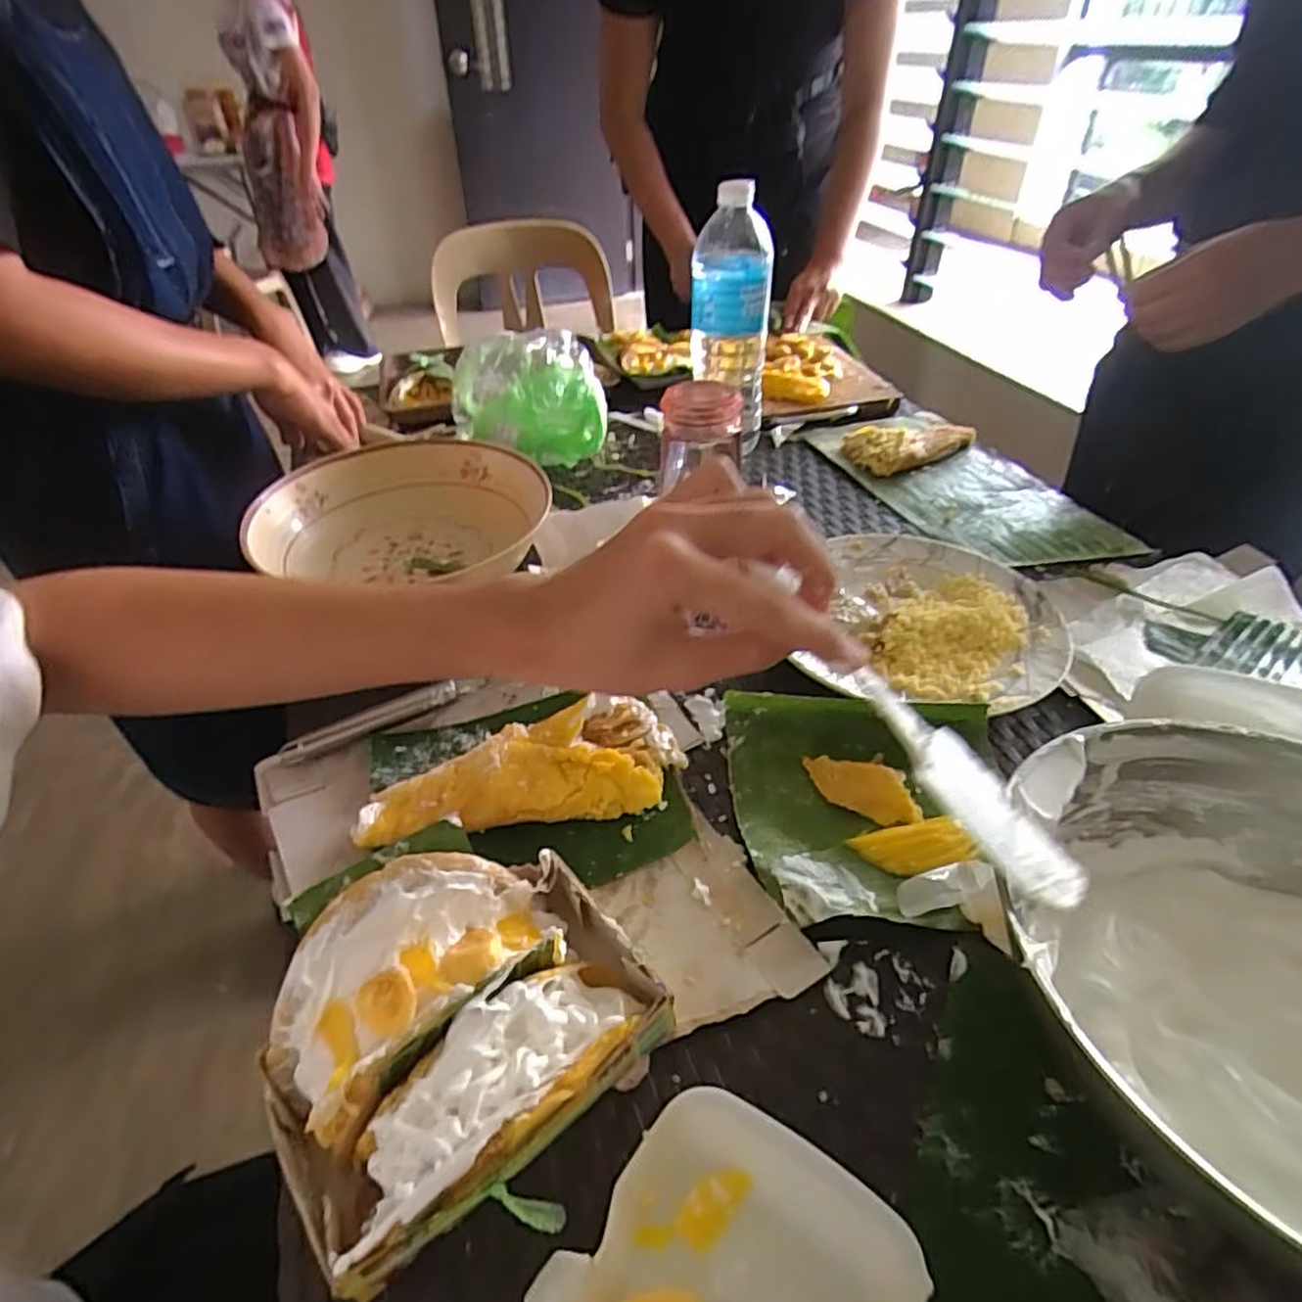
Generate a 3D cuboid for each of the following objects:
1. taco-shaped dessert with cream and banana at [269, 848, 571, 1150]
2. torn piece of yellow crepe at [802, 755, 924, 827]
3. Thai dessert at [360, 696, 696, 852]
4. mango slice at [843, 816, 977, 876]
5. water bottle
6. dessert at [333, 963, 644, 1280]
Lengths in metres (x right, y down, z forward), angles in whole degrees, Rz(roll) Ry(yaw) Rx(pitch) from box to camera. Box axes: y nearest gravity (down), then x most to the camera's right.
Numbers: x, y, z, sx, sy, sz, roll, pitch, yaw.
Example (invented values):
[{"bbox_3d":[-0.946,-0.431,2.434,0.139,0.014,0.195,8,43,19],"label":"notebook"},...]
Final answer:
[{"bbox_3d":[-0.107,0.151,0.331,0.127,0.068,0.074,-29,48,-29],"label":"taco-shaped dessert with cream and banana"},{"bbox_3d":[0.129,0.083,0.442,0.072,0.006,0.033,19,72,29],"label":"torn piece of yellow crepe"},{"bbox_3d":[-0.079,0.072,0.446,0.188,0.030,0.078,-8,41,-9],"label":"Thai dessert"},{"bbox_3d":[0.149,0.113,0.412,0.065,0.005,0.030,-14,51,8],"label":"mango slice"},{"bbox_3d":[0.081,-0.337,0.734,0.076,0.228,0.061,3,41,5],"label":"water bottle"},{"bbox_3d":[-0.061,0.184,0.293,0.130,0.068,0.054,-31,49,-31],"label":"dessert"}]

